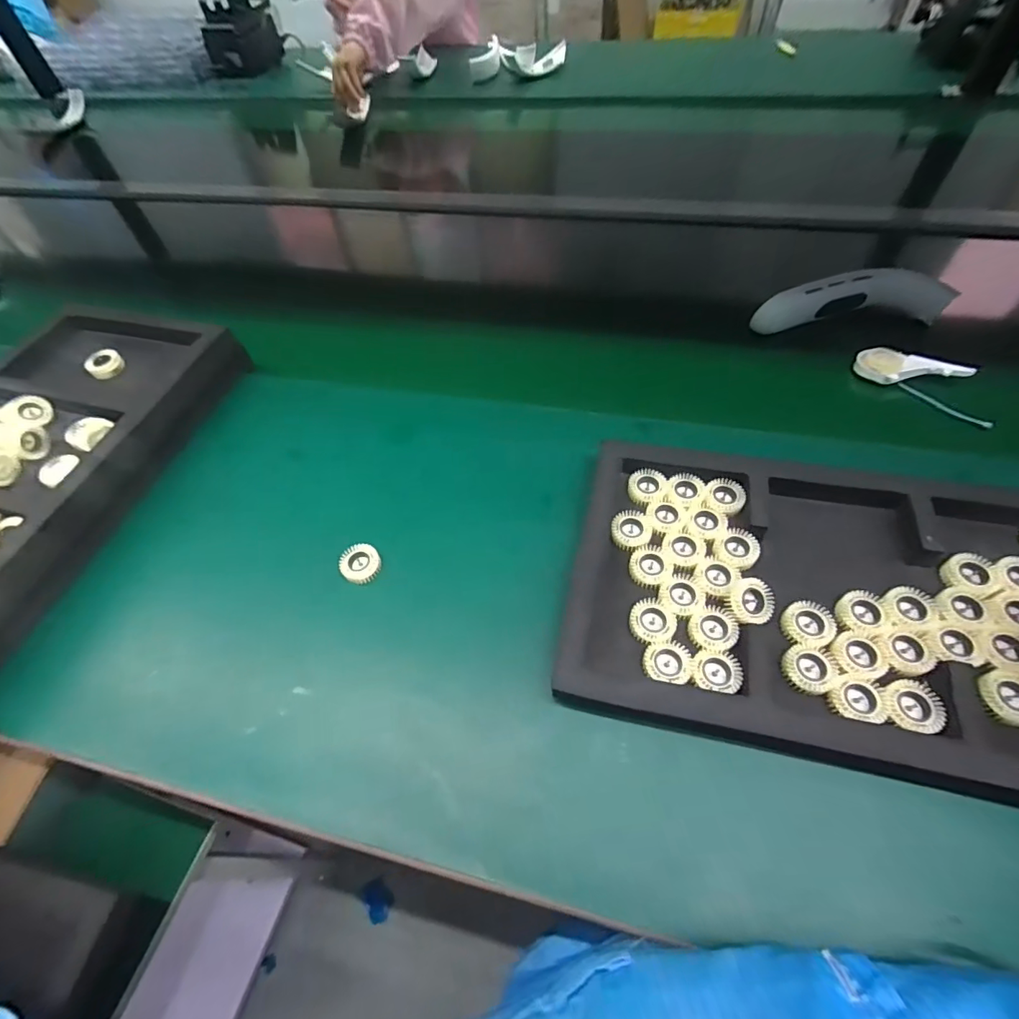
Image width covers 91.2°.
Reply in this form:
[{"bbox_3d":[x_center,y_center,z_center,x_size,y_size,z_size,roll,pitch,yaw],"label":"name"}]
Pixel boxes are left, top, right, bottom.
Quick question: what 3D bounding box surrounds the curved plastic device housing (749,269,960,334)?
[{"bbox_3d":[0.350,-0.218,0.517,0.183,0.031,0.062,2,55,7],"label":"curved plastic device housing"}]

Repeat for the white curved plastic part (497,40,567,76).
[{"bbox_3d":[0.051,-0.903,0.994,0.138,0.041,0.085,-3,55,3],"label":"white curved plastic part"}]

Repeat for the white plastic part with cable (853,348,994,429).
[{"bbox_3d":[0.384,-0.119,0.460,0.045,0.016,0.121,-44,55,-2],"label":"white plastic part with cable"}]

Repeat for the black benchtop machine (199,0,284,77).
[{"bbox_3d":[-0.613,-1.089,1.125,0.111,0.142,0.136,28,62,22],"label":"black benchtop machine"}]

